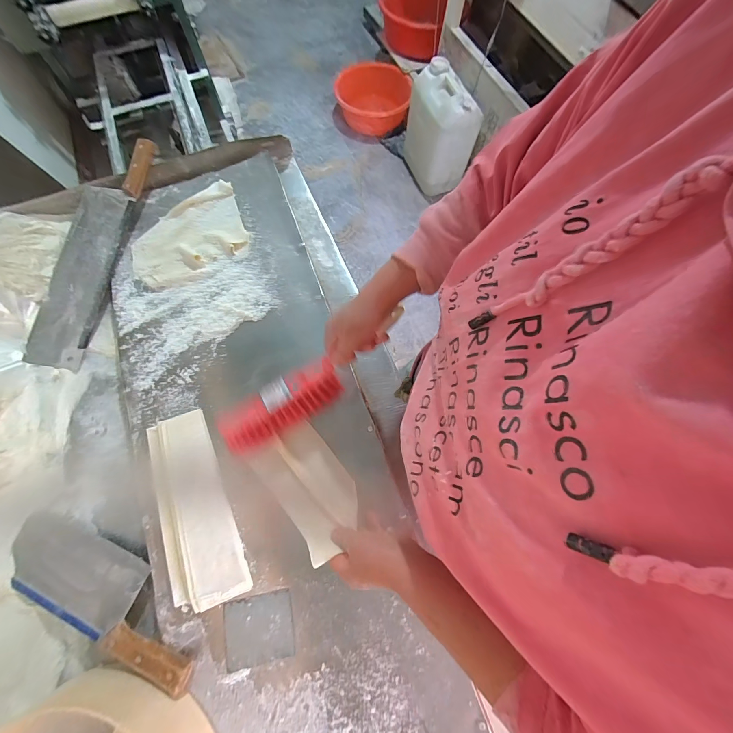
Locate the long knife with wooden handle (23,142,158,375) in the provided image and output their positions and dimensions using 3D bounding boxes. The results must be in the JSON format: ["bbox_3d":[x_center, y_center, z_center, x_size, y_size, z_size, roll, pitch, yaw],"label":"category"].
[{"bbox_3d":[-0.498,-0.212,0.595,0.113,0.029,0.440,12,81,7],"label":"long knife with wooden handle"}]

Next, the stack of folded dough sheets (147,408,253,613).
[{"bbox_3d":[-0.242,0.188,0.451,0.094,0.014,0.254,-21,72,-9],"label":"stack of folded dough sheets"}]

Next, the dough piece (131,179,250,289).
[{"bbox_3d":[-0.324,-0.241,0.599,0.222,0.020,0.158,-35,74,-13],"label":"dough piece"}]

